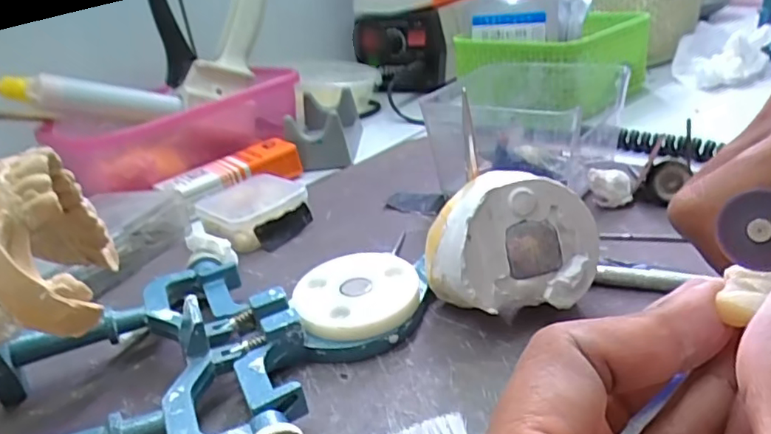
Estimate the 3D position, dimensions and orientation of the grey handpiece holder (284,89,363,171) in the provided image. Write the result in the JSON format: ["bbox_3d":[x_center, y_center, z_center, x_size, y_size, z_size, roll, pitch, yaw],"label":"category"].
[{"bbox_3d":[-0.050,-0.078,0.467,0.052,0.035,0.103,-6,26,4],"label":"grey handpiece holder"}]

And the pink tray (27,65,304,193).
[{"bbox_3d":[-0.148,-0.070,0.432,0.051,0.045,0.188,17,35,41],"label":"pink tray"}]

